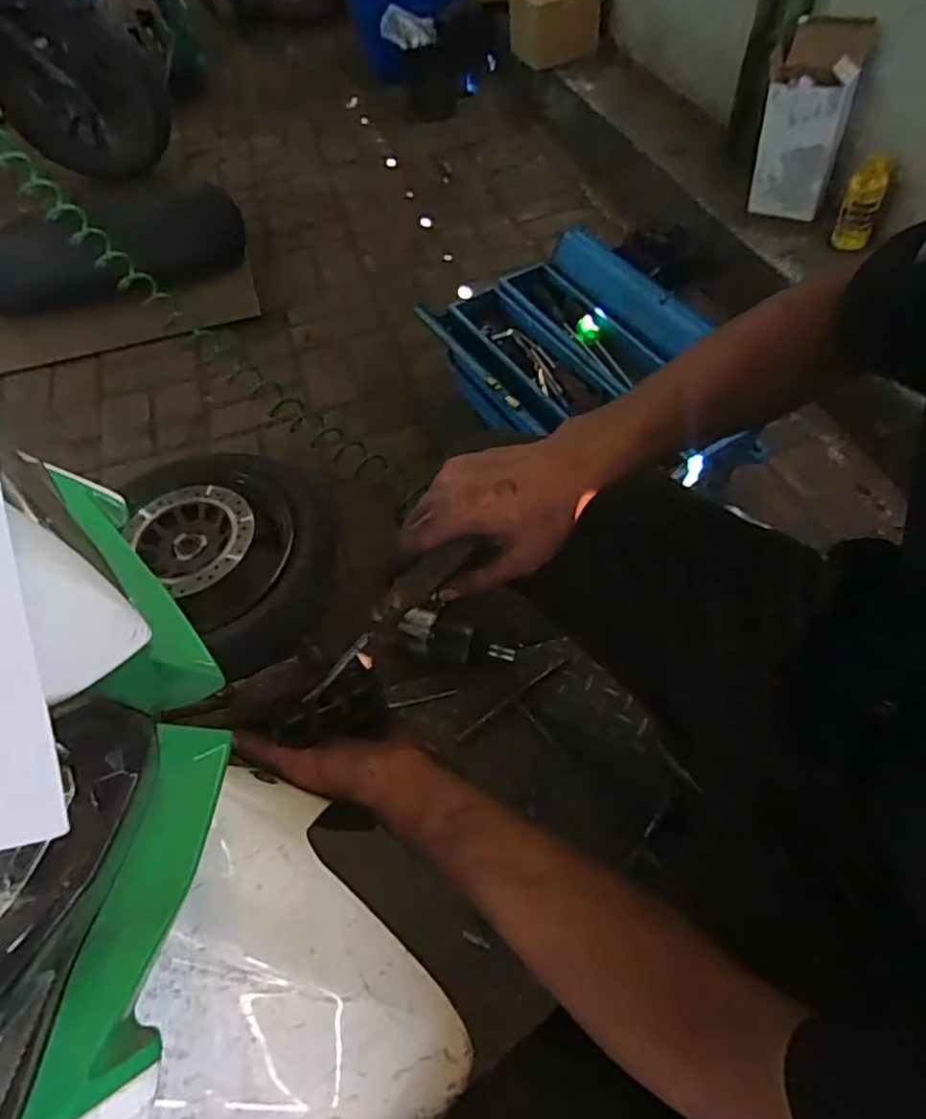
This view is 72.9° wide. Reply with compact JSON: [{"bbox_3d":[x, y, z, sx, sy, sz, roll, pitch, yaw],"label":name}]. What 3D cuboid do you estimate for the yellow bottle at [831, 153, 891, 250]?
[{"bbox_3d":[0.729,-0.653,1.139,0.070,0.151,0.061,24,61,20],"label":"yellow bottle"}]

